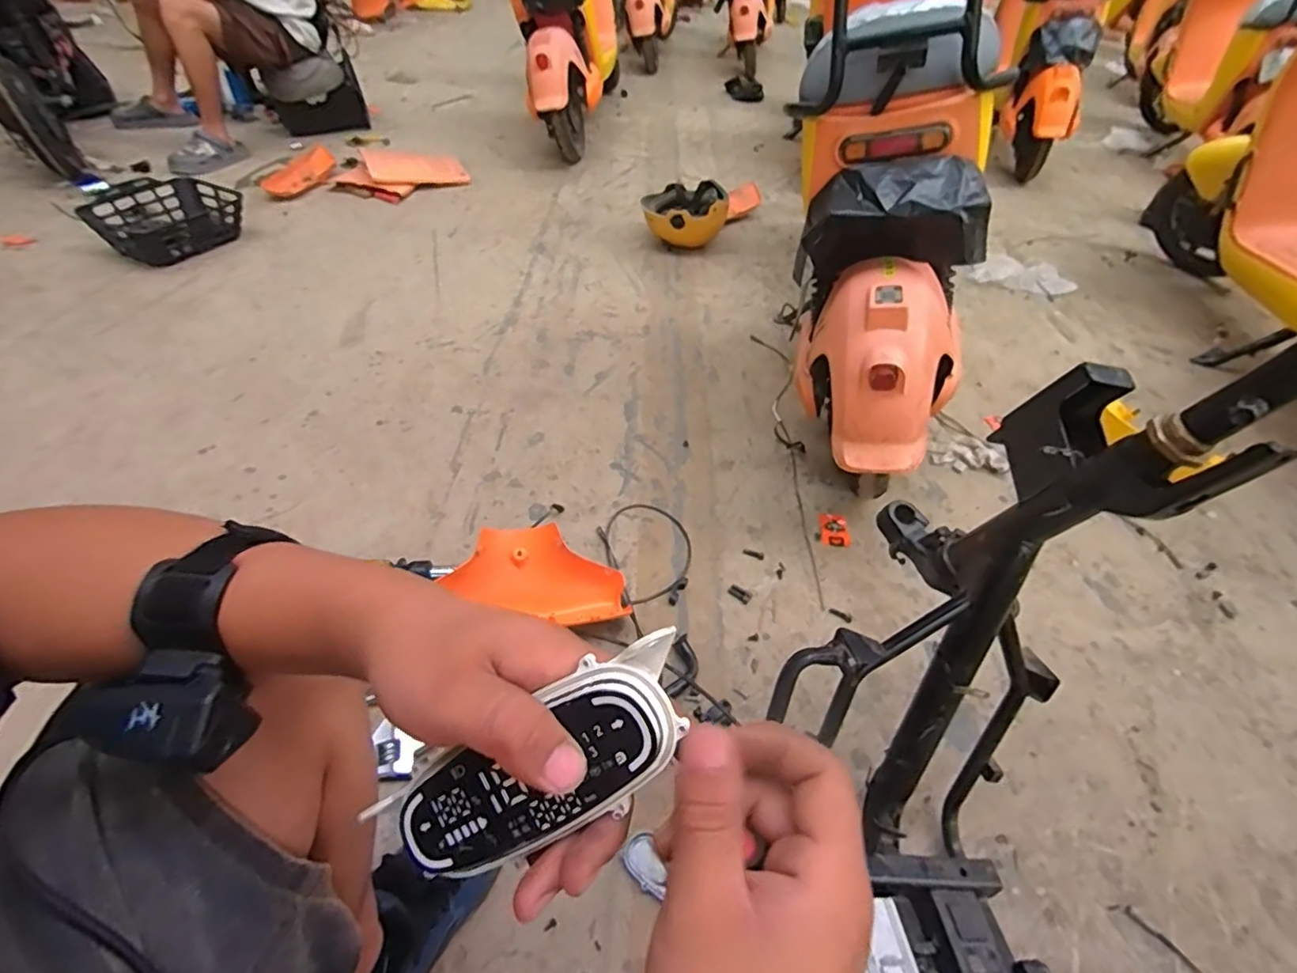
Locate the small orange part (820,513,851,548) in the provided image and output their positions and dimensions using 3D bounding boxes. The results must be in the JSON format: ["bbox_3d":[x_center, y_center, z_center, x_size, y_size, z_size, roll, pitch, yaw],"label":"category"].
[{"bbox_3d":[0.345,0.081,1.080,0.050,0.015,0.074,0,46,-5],"label":"small orange part"}]

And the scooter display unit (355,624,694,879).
[{"bbox_3d":[-0.041,0.111,0.227,0.132,0.014,0.048,-33,79,8],"label":"scooter display unit"}]

